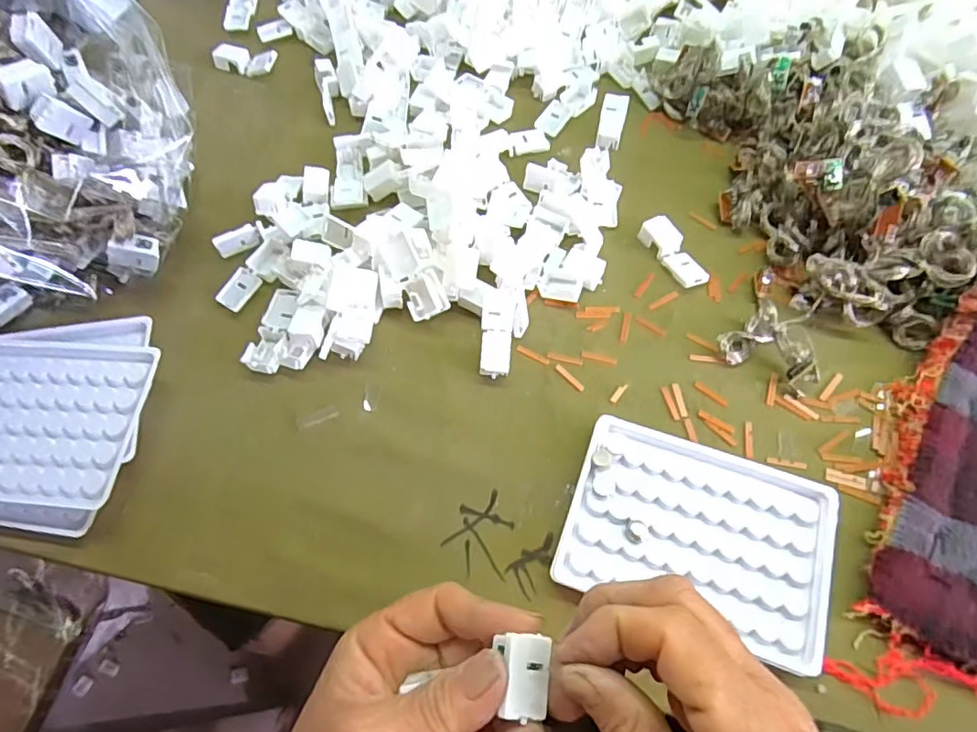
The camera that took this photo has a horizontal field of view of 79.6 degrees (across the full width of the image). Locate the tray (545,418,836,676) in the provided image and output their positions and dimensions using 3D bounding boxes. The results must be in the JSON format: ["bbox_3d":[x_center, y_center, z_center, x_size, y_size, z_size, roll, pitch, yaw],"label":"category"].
[{"bbox_3d":[0.109,0.087,0.308,0.130,0.014,0.094,17,67,11],"label":"tray"}]

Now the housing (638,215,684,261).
[{"bbox_3d":[0.116,-0.087,0.394,0.020,0.011,0.027,-31,68,-11],"label":"housing"}]

